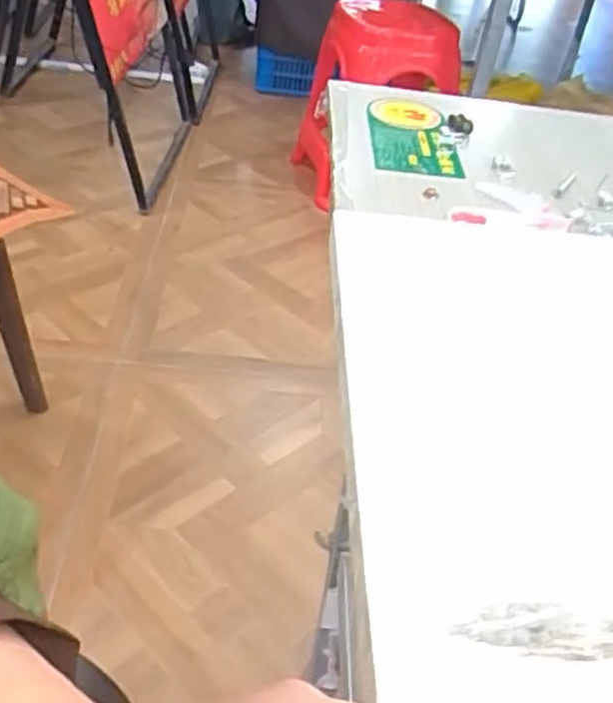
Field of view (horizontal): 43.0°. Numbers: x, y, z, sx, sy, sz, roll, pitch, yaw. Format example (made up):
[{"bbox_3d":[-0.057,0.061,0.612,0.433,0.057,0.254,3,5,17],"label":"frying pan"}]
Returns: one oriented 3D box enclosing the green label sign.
[{"bbox_3d":[0.083,-0.181,0.644,0.066,0.008,0.147,4,38,-6],"label":"green label sign"}]

